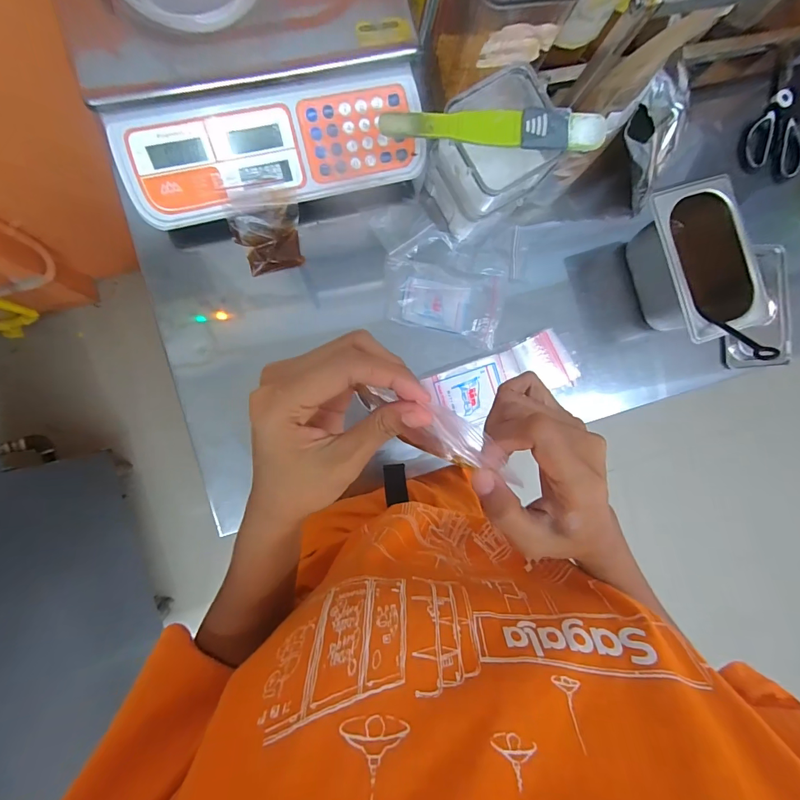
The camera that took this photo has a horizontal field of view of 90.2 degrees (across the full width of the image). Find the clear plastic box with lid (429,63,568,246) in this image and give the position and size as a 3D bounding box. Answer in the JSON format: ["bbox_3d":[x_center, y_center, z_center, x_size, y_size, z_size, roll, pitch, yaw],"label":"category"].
[{"bbox_3d":[0.096,-0.269,0.456,0.106,0.146,0.105,-34,94,-6],"label":"clear plastic box with lid"}]

